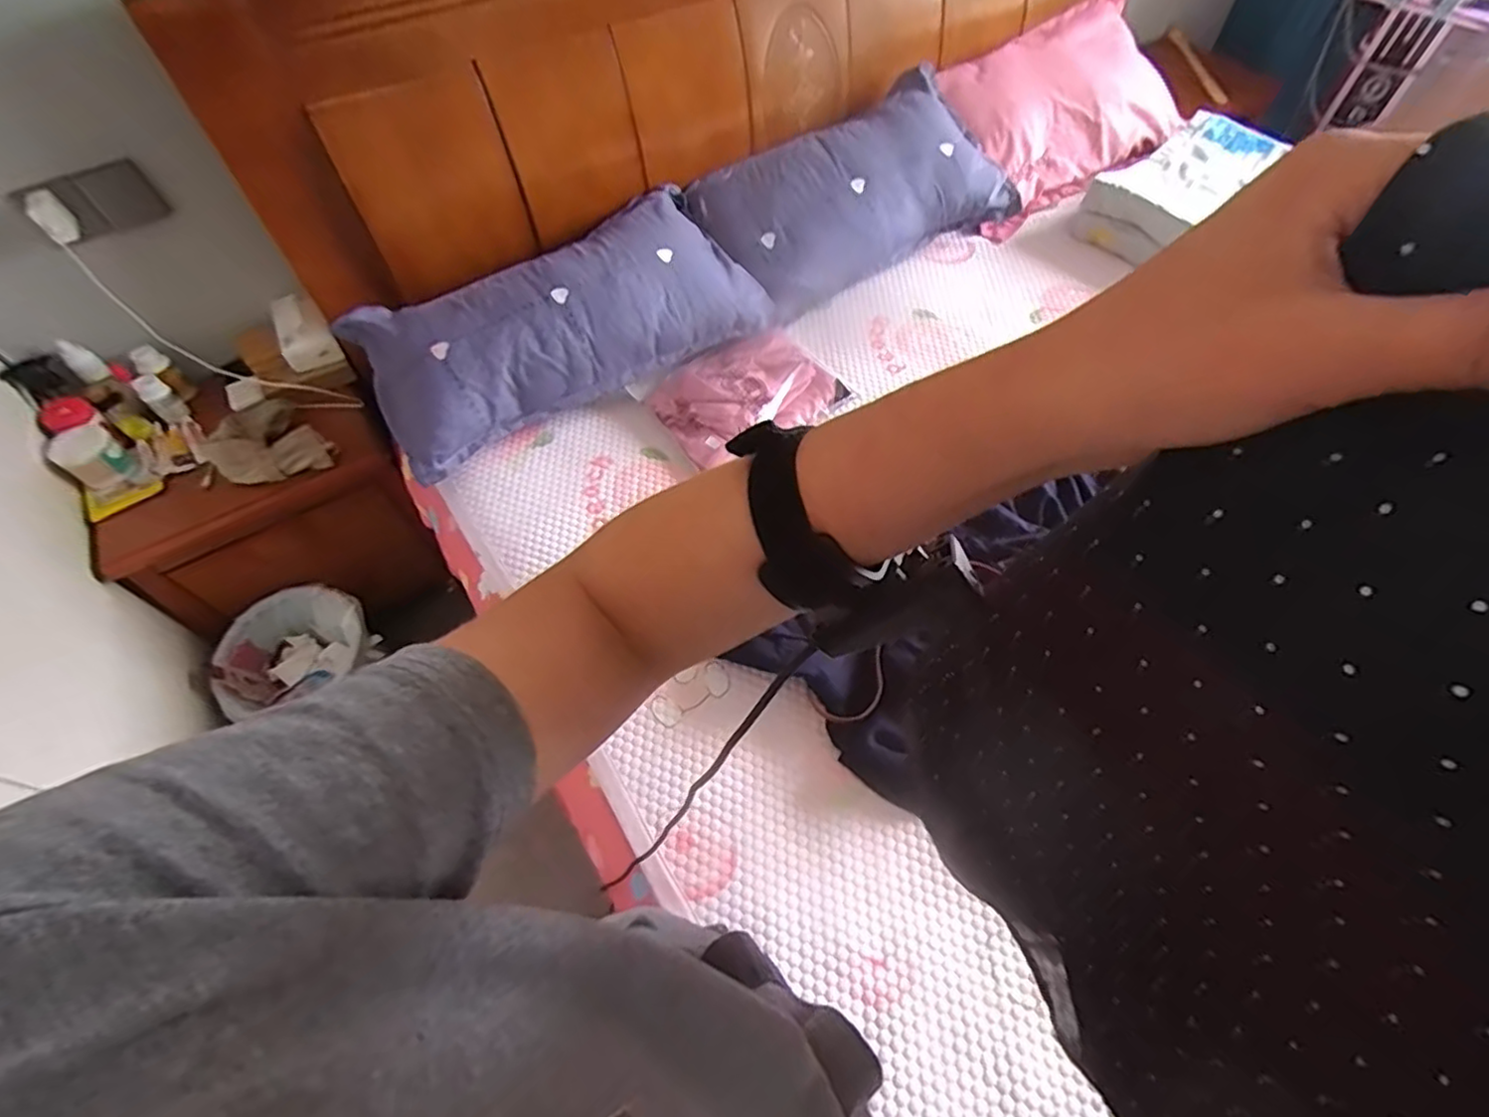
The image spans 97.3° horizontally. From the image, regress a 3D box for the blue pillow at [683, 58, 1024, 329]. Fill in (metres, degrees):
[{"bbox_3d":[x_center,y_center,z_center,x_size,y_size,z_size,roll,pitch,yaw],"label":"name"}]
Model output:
[{"bbox_3d":[0.224,-0.754,1.353,0.648,0.199,0.325,-26,60,-14],"label":"blue pillow"}]

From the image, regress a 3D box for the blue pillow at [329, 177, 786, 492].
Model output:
[{"bbox_3d":[-0.322,-0.436,1.165,0.680,0.162,0.302,-31,61,-17],"label":"blue pillow"}]

